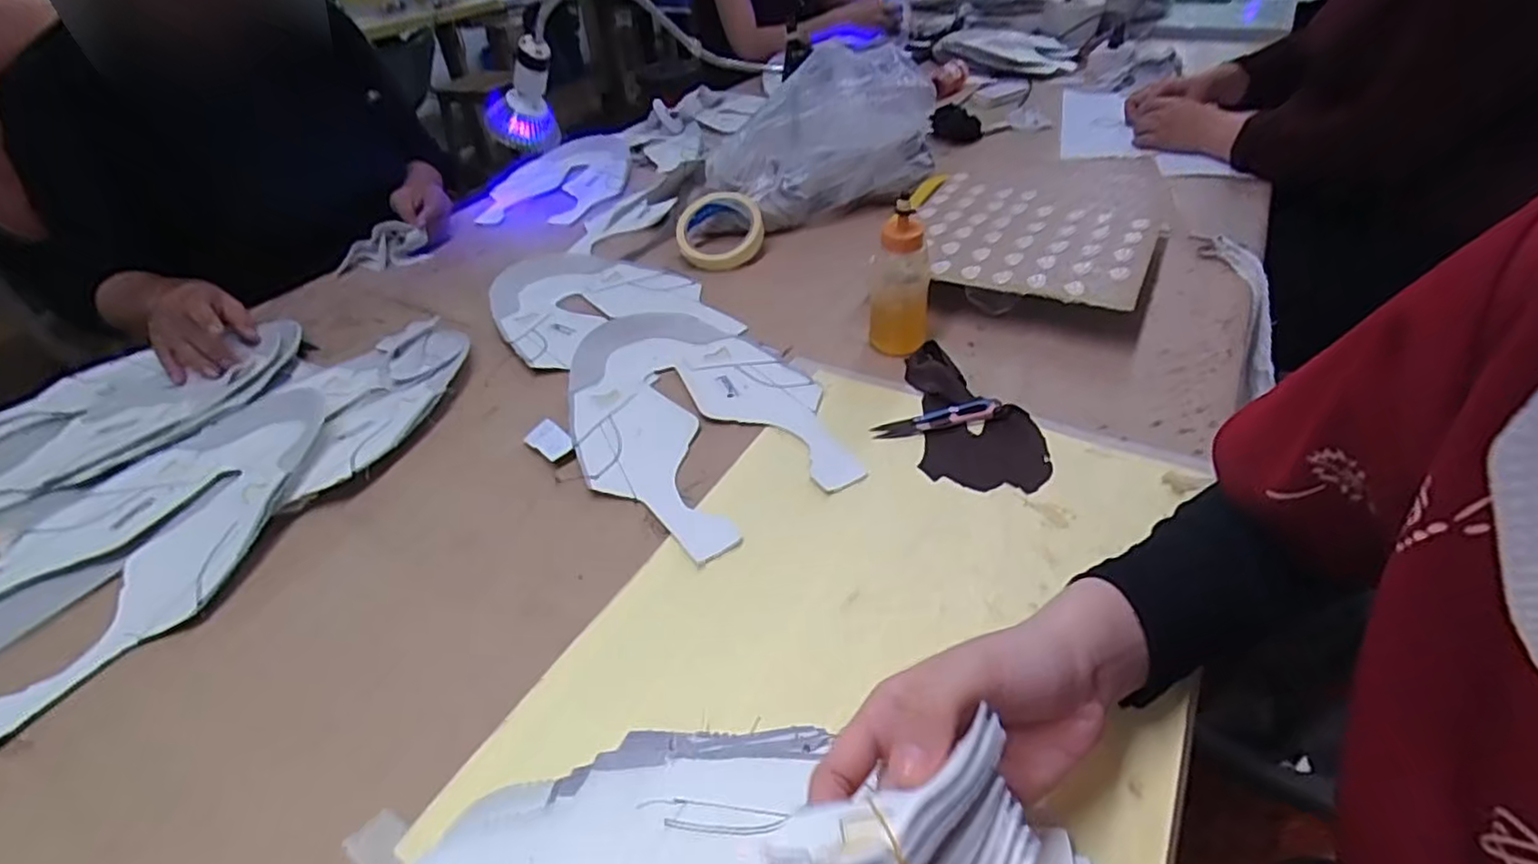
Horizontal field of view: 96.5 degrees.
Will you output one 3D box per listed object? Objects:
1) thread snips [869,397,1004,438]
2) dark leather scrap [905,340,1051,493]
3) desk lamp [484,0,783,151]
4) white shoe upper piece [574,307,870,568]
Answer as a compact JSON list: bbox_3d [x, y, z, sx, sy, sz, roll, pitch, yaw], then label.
[{"bbox_3d":[0.130,-0.012,0.534,0.098,0.015,0.020,-6,41,-1],"label":"thread snips"},{"bbox_3d":[0.161,-0.017,0.539,0.090,0.013,0.159,0,41,5],"label":"dark leather scrap"},{"bbox_3d":[-0.189,-0.487,0.879,0.232,0.170,0.354,28,50,32],"label":"desk lamp"},{"bbox_3d":[-0.069,-0.024,0.573,0.196,0.015,0.297,-26,45,-23],"label":"white shoe upper piece"}]

